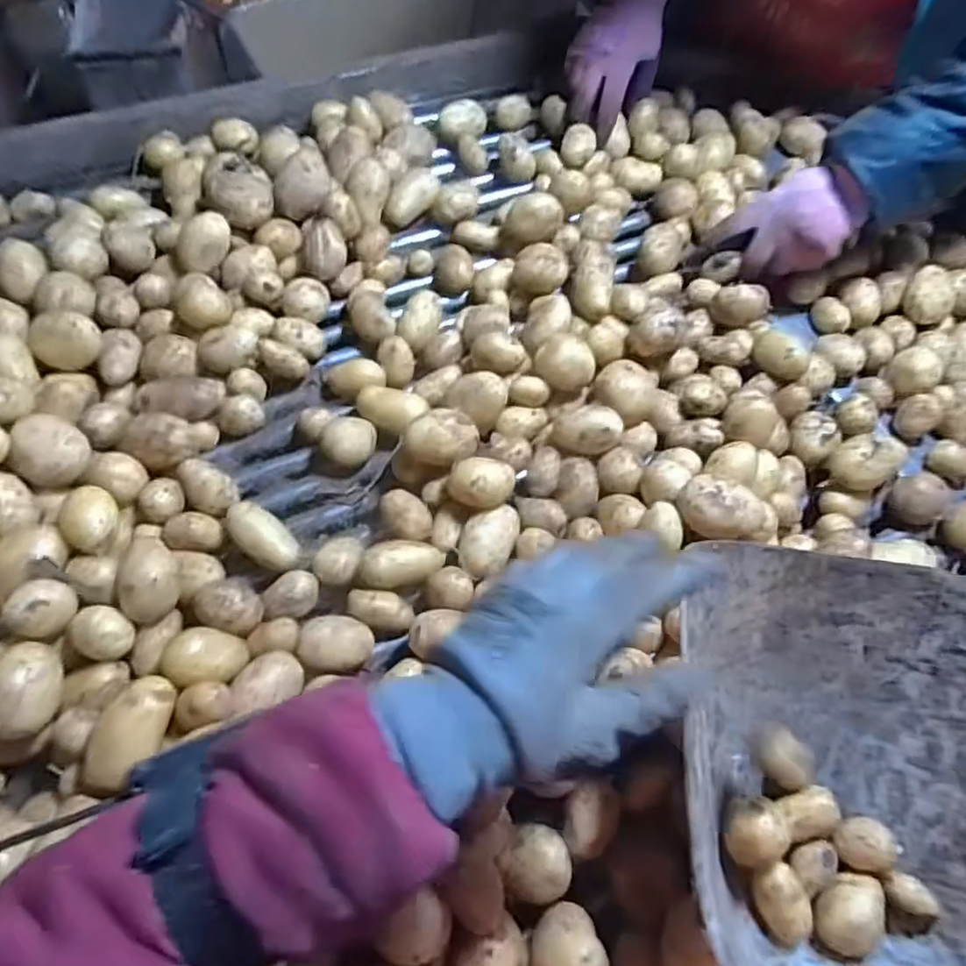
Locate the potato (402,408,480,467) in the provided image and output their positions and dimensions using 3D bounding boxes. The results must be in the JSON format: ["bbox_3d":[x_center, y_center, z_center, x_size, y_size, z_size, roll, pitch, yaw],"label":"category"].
[{"bbox_3d":[-0.034,-0.032,0.517,0.061,0.042,0.043,10,65,5],"label":"potato"}]

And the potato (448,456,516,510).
[{"bbox_3d":[-0.002,0.003,0.505,0.051,0.029,0.036,8,65,4],"label":"potato"}]

